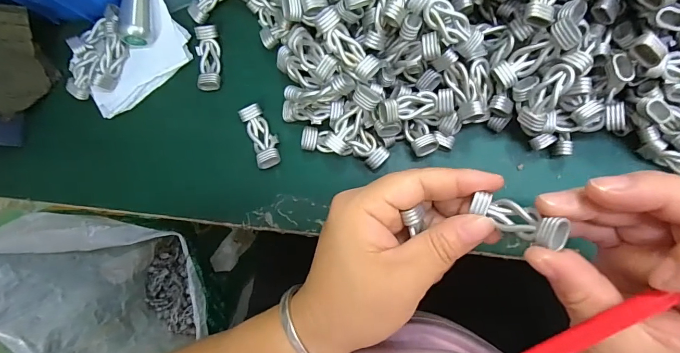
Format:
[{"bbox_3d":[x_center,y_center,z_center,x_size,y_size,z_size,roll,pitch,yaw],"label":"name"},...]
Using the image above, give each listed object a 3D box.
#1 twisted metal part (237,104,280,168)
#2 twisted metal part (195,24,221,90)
[{"bbox_3d":[-0.054,-0.028,0.260,0.016,0.009,0.044,-22,84,7],"label":"twisted metal part"},{"bbox_3d":[-0.093,-0.083,0.266,0.017,0.010,0.044,-3,86,8],"label":"twisted metal part"}]

